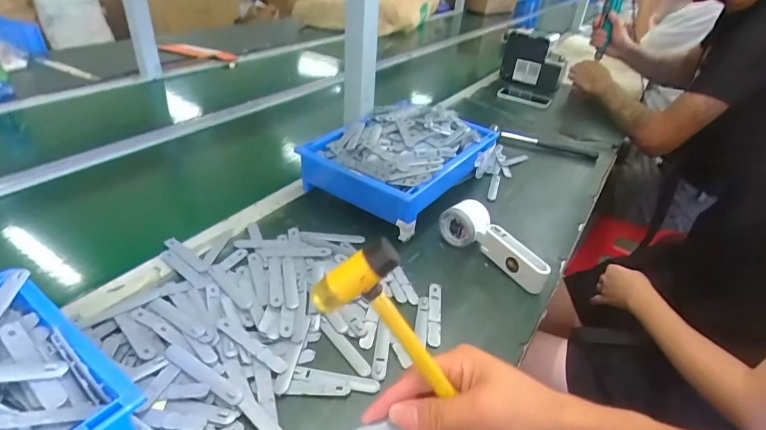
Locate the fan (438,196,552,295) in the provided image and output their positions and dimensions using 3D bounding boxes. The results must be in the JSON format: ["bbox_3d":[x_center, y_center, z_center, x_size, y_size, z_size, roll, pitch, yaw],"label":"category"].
[{"bbox_3d":[0.159,0.038,0.591,0.166,0.058,0.055,32,43,32],"label":"fan"}]

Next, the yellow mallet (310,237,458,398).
[{"bbox_3d":[0.049,0.136,0.304,0.262,0.062,0.029,54,40,-10],"label":"yellow mallet"}]

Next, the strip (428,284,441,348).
[{"bbox_3d":[0.062,0.117,0.508,0.015,0.006,0.099,8,35,3],"label":"strip"}]

